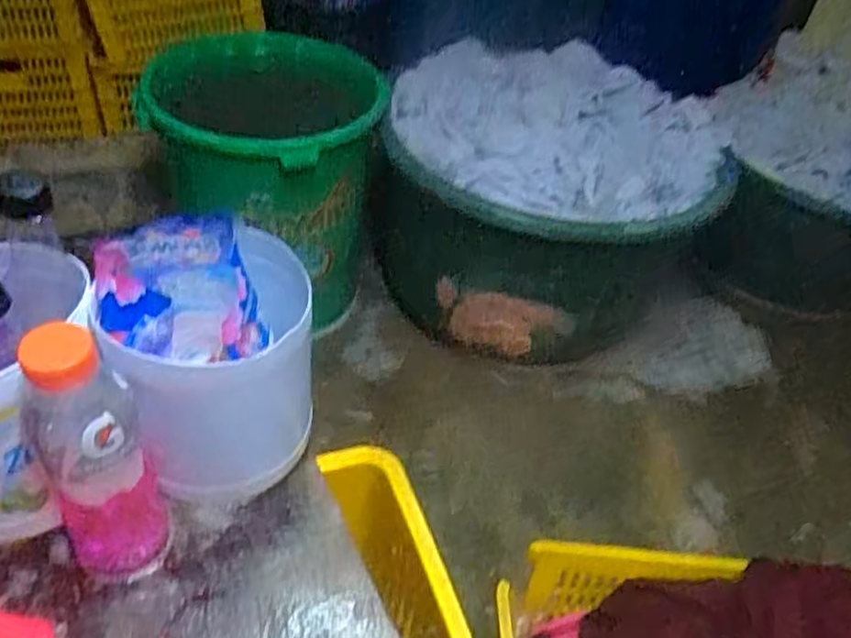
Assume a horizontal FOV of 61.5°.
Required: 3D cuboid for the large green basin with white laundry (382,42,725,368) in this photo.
[{"bbox_3d":[0.264,-0.278,1.646,0.705,0.426,0.639,13,43,6],"label":"large green basin with white laundry"}]

